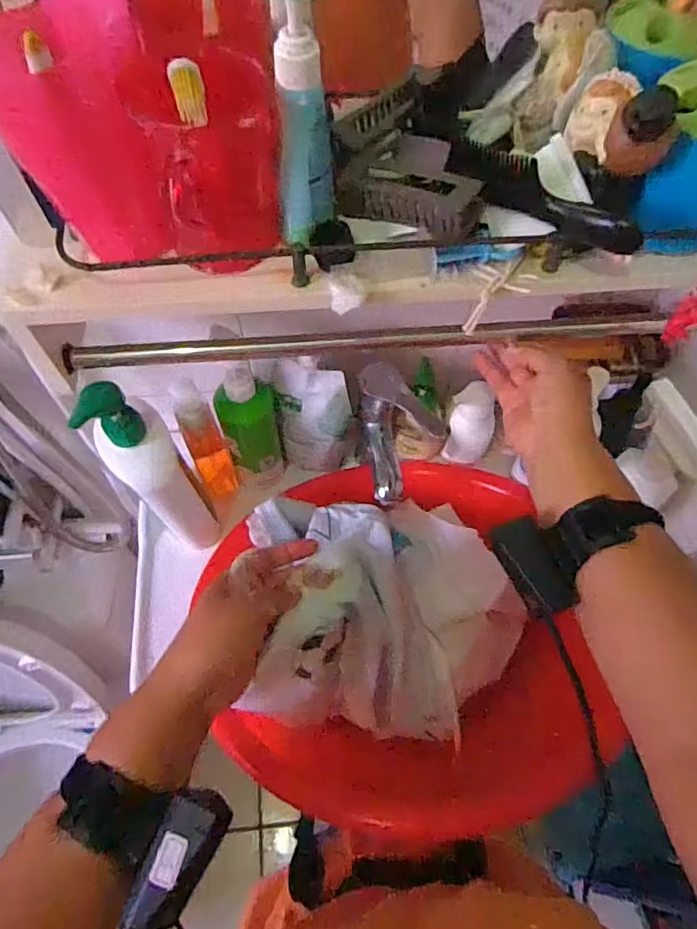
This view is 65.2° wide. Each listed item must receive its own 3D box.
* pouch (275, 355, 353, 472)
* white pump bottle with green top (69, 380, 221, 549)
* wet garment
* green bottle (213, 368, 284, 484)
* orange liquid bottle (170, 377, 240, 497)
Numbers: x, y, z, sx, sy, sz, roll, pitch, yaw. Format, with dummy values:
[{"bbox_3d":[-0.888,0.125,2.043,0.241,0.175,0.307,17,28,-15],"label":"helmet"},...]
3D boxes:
[{"bbox_3d":[-0.039,-0.048,0.619,0.079,0.187,0.033,2,62,0],"label":"pouch"},{"bbox_3d":[-0.192,0.016,0.556,0.061,0.272,0.057,1,62,-1],"label":"white pump bottle with green top"},{"bbox_3d":[0.027,0.119,0.514,0.267,0.181,0.230,7,62,2],"label":"wet garment"},{"bbox_3d":[-0.106,-0.033,0.610,0.061,0.185,0.044,-16,64,-10],"label":"green bottle"},{"bbox_3d":[-0.161,-0.022,0.618,0.039,0.196,0.039,-21,65,-12],"label":"orange liquid bottle"}]

